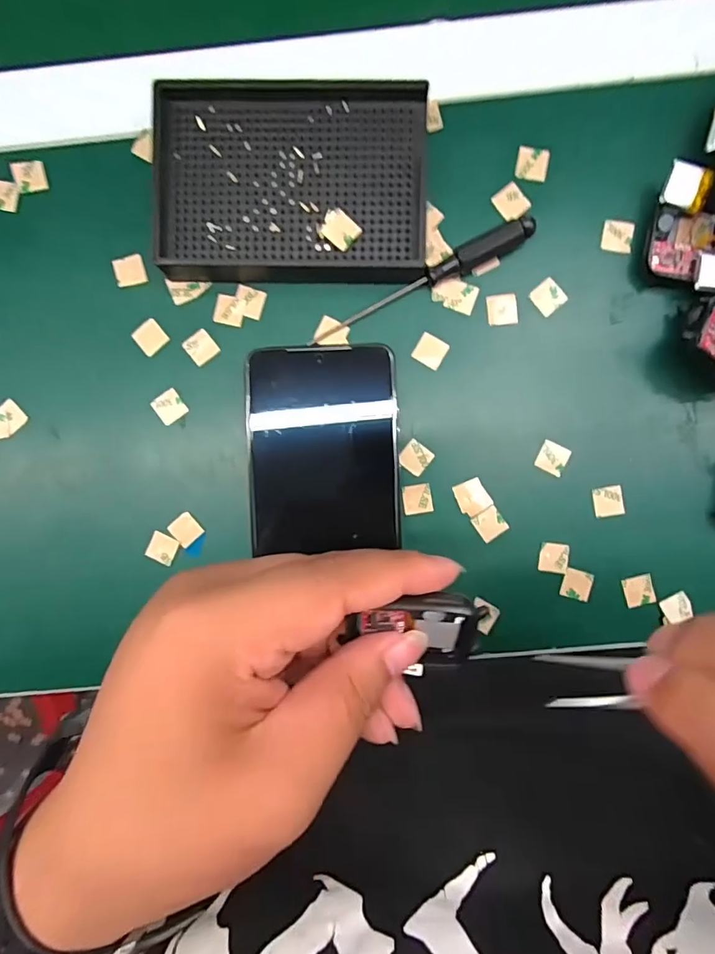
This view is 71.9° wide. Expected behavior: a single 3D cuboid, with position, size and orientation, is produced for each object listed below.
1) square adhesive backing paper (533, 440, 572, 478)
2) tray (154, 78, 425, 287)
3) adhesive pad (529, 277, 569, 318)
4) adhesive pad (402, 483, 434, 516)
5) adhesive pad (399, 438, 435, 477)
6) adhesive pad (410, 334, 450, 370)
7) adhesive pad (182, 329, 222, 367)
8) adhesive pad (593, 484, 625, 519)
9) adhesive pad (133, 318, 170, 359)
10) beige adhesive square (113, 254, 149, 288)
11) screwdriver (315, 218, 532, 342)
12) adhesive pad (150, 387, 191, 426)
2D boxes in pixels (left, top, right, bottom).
[{"bbox_3d":[0.106,-0.010,0.265,0.017,0.004,0.016,27,94,0],"label":"square adhesive backing paper"},{"bbox_3d":[-0.032,-0.151,0.254,0.134,0.020,0.095,2,93,2],"label":"tray"},{"bbox_3d":[0.102,-0.096,0.262,0.016,0.004,0.016,-41,91,4],"label":"adhesive pad"},{"bbox_3d":[0.033,0.012,0.267,0.016,0.004,0.015,-8,93,3],"label":"adhesive pad"},{"bbox_3d":[0.032,-0.010,0.266,0.015,0.004,0.016,36,94,0],"label":"adhesive pad"},{"bbox_3d":[0.039,-0.067,0.264,0.016,0.004,0.015,30,94,0],"label":"adhesive pad"},{"bbox_3d":[-0.085,-0.070,0.268,0.015,0.004,0.016,-44,91,4],"label":"adhesive pad"},{"bbox_3d":[0.136,0.013,0.265,0.016,0.004,0.016,-9,93,3],"label":"adhesive pad"},{"bbox_3d":[-0.113,-0.076,0.269,0.016,0.004,0.016,-41,91,4],"label":"adhesive pad"},{"bbox_3d":[-0.124,-0.113,0.269,0.016,0.004,0.015,-10,93,3],"label":"beige adhesive square"},{"bbox_3d":[0.033,-0.103,0.258,0.124,0.012,0.012,-24,92,3],"label":"screwdriver"},{"bbox_3d":[-0.103,-0.038,0.270,0.016,0.004,0.016,-37,91,4],"label":"adhesive pad"}]

